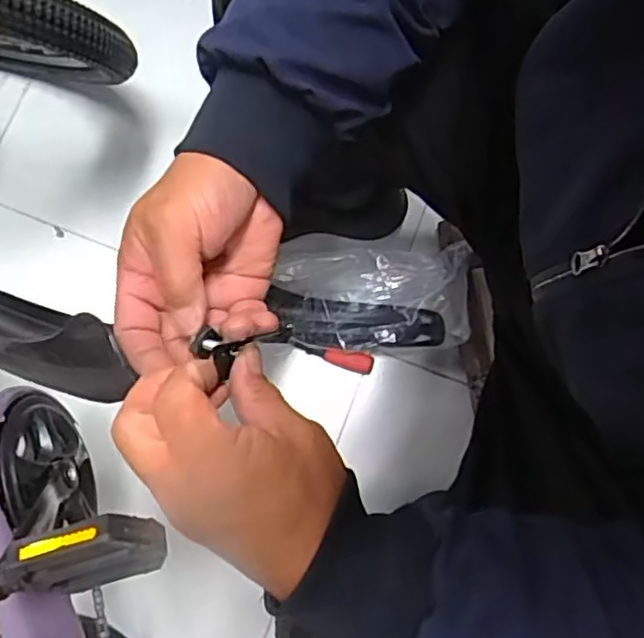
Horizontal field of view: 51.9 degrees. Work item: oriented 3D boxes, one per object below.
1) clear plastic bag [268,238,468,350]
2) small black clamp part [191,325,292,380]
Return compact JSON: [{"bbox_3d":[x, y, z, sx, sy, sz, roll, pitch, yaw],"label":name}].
[{"bbox_3d":[0.066,-0.035,0.894,0.264,0.034,0.151,1,79,-1],"label":"clear plastic bag"},{"bbox_3d":[-0.043,0.016,0.358,0.054,0.008,0.029,-11,79,-3],"label":"small black clamp part"}]

